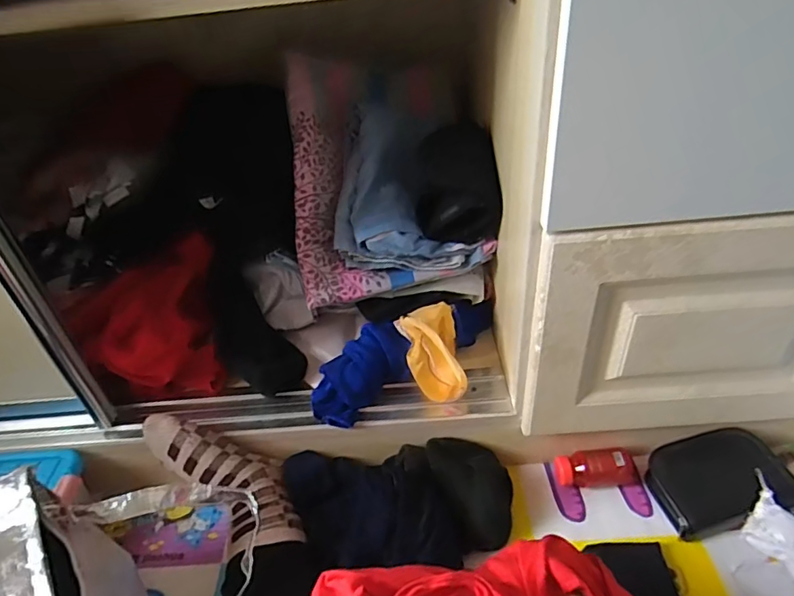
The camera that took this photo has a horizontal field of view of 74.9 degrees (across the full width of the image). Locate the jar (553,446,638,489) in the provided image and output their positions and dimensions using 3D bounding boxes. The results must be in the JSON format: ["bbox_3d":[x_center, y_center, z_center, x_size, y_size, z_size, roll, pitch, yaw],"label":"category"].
[{"bbox_3d":[0.269,0.226,0.692,0.109,0.042,0.045,-3,37,3],"label":"jar"}]

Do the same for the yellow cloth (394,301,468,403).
[{"bbox_3d":[0.055,0.077,0.717,0.072,0.129,0.072,-26,-8,27],"label":"yellow cloth"}]

